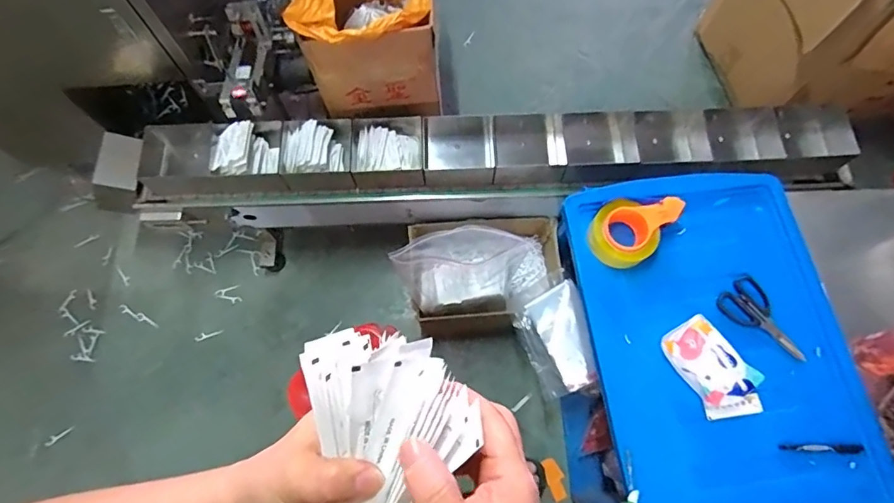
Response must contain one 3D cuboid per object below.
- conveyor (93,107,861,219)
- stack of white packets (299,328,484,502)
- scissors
[{"bbox_3d":[0.087,-0.209,1.125,1.660,0.155,0.205,-3,70,0],"label":"conveyor"},{"bbox_3d":[-0.030,0.094,0.269,0.085,0.048,0.106,-11,70,-3],"label":"stack of white packets"},{"bbox_3d":[0.562,0.124,0.869,0.084,0.009,0.161,-39,73,-12],"label":"scissors"}]

